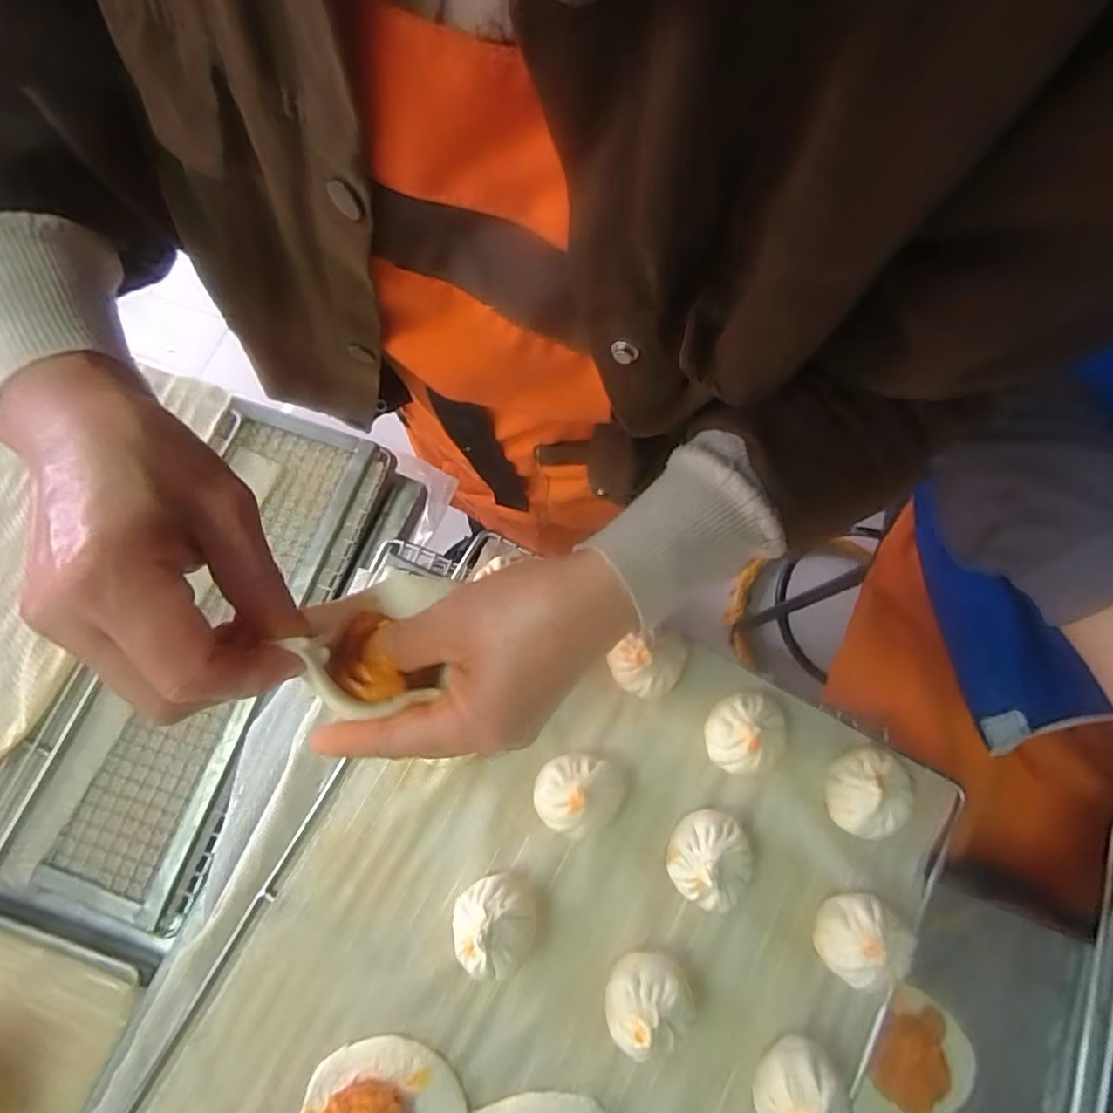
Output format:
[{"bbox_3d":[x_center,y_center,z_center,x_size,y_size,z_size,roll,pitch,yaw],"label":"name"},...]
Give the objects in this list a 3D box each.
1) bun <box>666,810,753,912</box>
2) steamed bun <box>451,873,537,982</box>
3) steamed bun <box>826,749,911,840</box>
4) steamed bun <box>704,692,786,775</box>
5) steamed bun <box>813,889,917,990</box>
[{"bbox_3d":[0.098,0.194,0.387,0.049,0.045,0.052,0,75,0],"label":"bun"},{"bbox_3d":[-0.039,0.231,0.379,0.050,0.045,0.050,-11,75,-3],"label":"steamed bun"},{"bbox_3d":[0.206,0.155,0.396,0.045,0.038,0.055,37,78,9],"label":"steamed bun"},{"bbox_3d":[0.128,0.120,0.409,0.049,0.043,0.050,-5,75,-1],"label":"steamed bun"},{"bbox_3d":[0.188,0.237,0.374,0.045,0.045,0.049,0,75,0],"label":"steamed bun"}]

